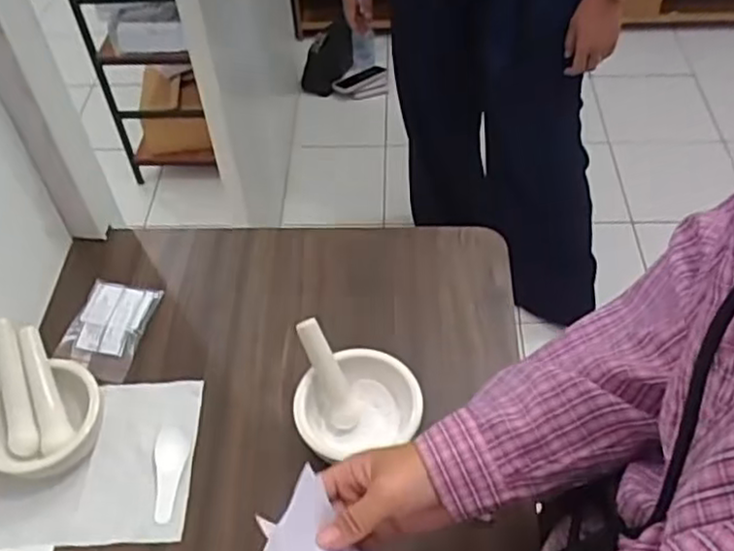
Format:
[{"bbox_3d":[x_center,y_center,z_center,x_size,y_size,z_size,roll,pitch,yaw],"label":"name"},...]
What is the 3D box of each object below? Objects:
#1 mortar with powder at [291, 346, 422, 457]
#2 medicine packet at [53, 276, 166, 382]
[{"bbox_3d":[-0.008,0.109,0.580,0.097,0.047,0.081,-12,51,-7],"label":"mortar with powder"},{"bbox_3d":[-0.243,0.048,0.666,0.069,0.012,0.097,7,51,9],"label":"medicine packet"}]

